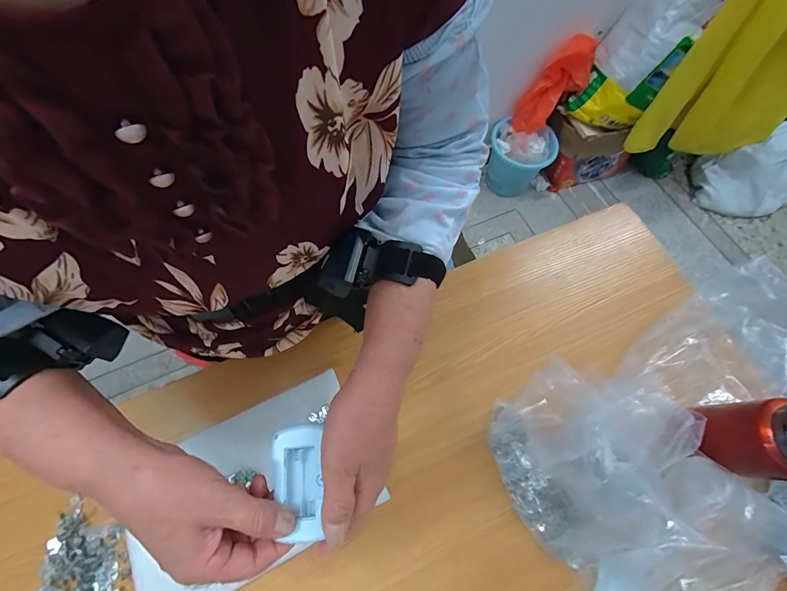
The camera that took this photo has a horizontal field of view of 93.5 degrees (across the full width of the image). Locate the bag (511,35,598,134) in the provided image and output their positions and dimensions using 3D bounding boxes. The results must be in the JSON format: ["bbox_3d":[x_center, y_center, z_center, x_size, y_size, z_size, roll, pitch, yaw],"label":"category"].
[{"bbox_3d":[0.588,-0.757,1.365,0.047,0.343,0.141,-19,65,-51],"label":"bag"}]

